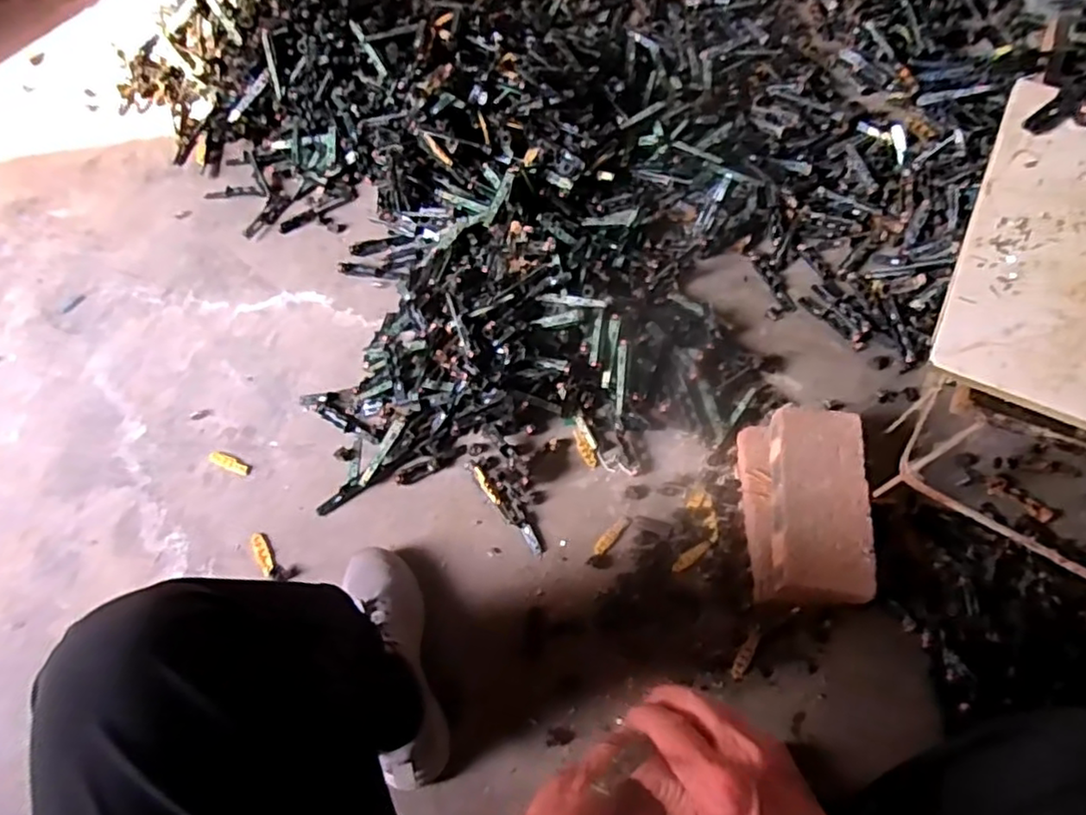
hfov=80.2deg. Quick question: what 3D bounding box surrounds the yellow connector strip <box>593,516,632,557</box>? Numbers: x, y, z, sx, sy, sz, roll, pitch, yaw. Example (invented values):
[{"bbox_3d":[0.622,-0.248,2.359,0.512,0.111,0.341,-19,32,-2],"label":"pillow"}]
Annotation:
[{"bbox_3d":[0.089,0.164,0.832,0.019,0.004,0.062,39,75,13],"label":"yellow connector strip"}]

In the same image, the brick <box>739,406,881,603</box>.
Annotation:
[{"bbox_3d":[0.318,0.121,0.779,0.127,0.084,0.229,1,65,3],"label":"brick"}]

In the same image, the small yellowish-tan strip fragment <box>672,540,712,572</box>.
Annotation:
[{"bbox_3d":[0.187,0.187,0.815,0.058,0.005,0.016,-30,73,-9],"label":"small yellowish-tan strip fragment"}]

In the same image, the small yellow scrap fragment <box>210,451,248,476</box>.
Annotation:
[{"bbox_3d":[-0.436,0.077,0.895,0.061,0.009,0.017,23,72,9],"label":"small yellow scrap fragment"}]

